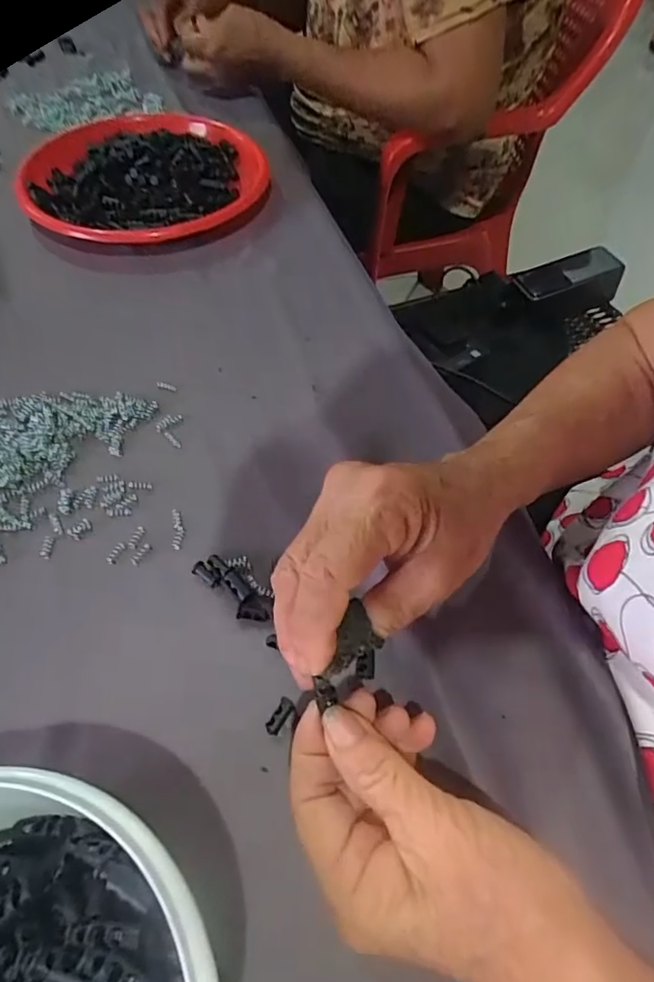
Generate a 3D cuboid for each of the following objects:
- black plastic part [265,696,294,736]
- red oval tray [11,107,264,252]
[{"bbox_3d":[-0.023,0.109,0.268,0.008,0.007,0.018,29,71,16],"label":"black plastic part"},{"bbox_3d":[-0.168,-0.294,0.523,0.215,0.043,0.206,-2,55,-5],"label":"red oval tray"}]

